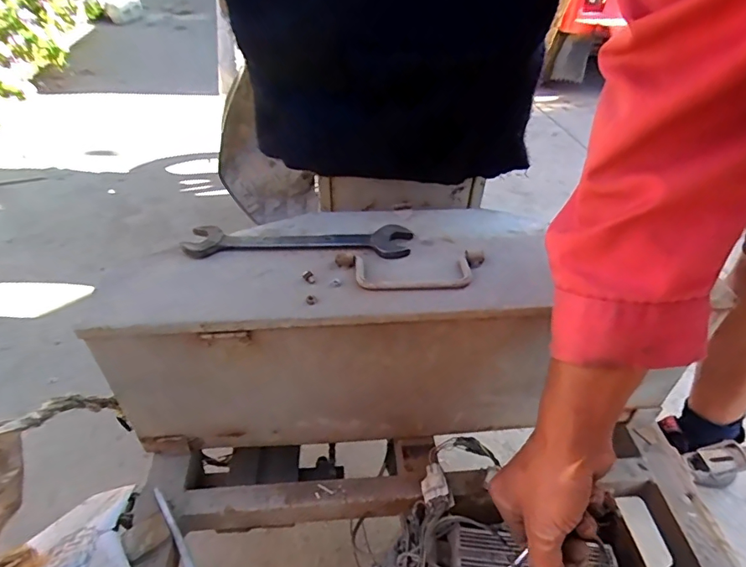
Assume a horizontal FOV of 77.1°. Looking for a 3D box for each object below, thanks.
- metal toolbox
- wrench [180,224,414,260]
[{"bbox_3d":[-0.037,0.040,0.494,0.387,0.176,0.164,-2,41,-5],"label":"metal toolbox"},{"bbox_3d":[-0.068,-0.041,0.451,0.212,0.017,0.046,-3,41,-6],"label":"wrench"}]

